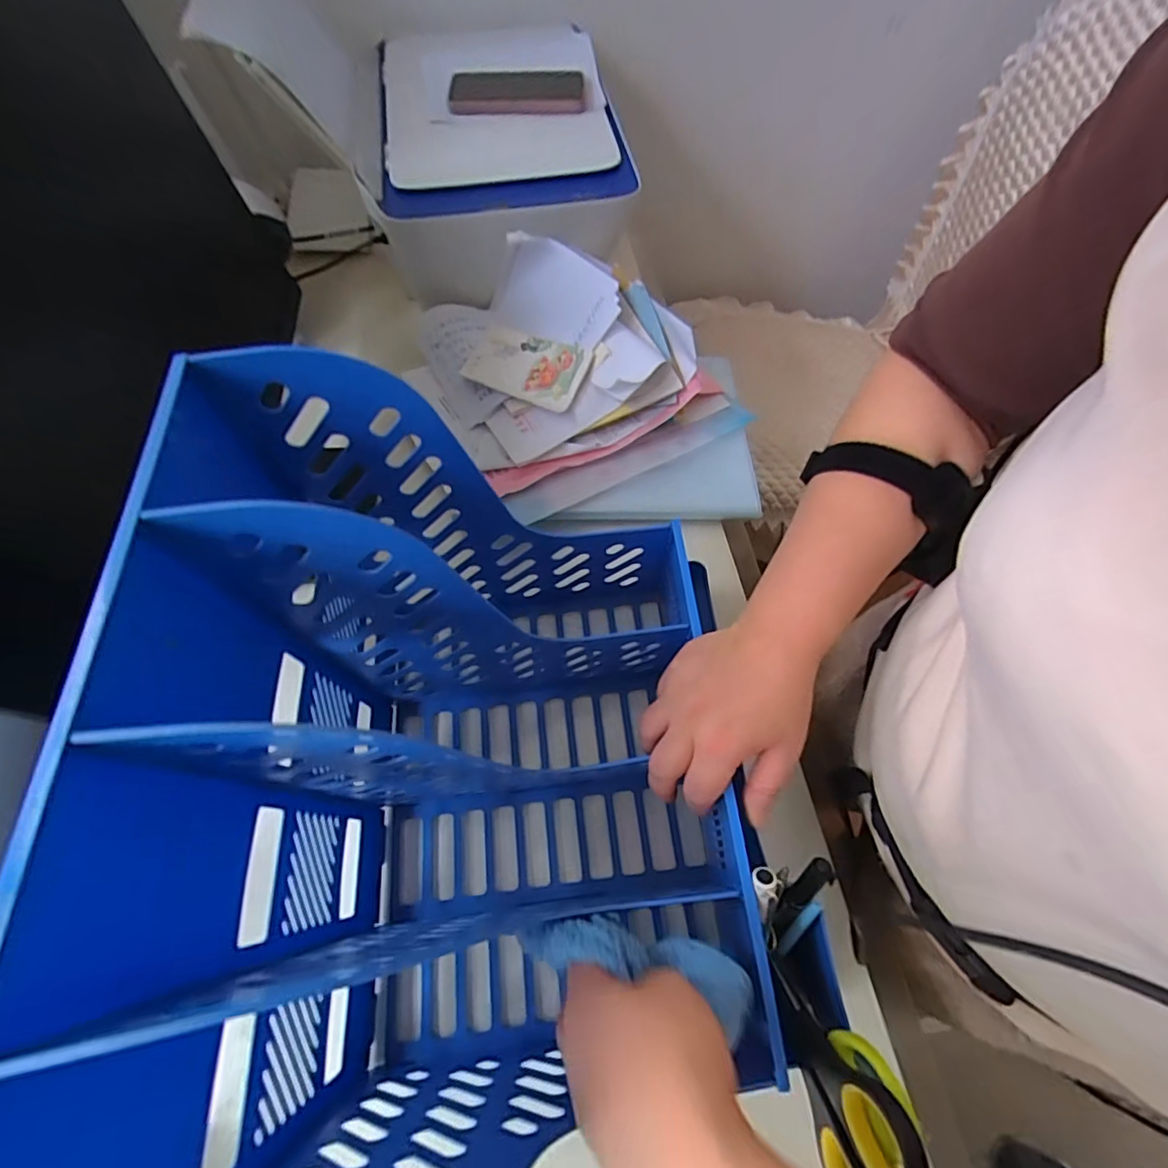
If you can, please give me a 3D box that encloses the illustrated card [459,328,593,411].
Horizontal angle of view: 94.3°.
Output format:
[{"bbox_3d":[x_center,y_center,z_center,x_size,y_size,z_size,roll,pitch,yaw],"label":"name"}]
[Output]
[{"bbox_3d":[-0.059,-0.226,0.562,0.119,0.009,0.078,21,73,7],"label":"illustrated card"}]

